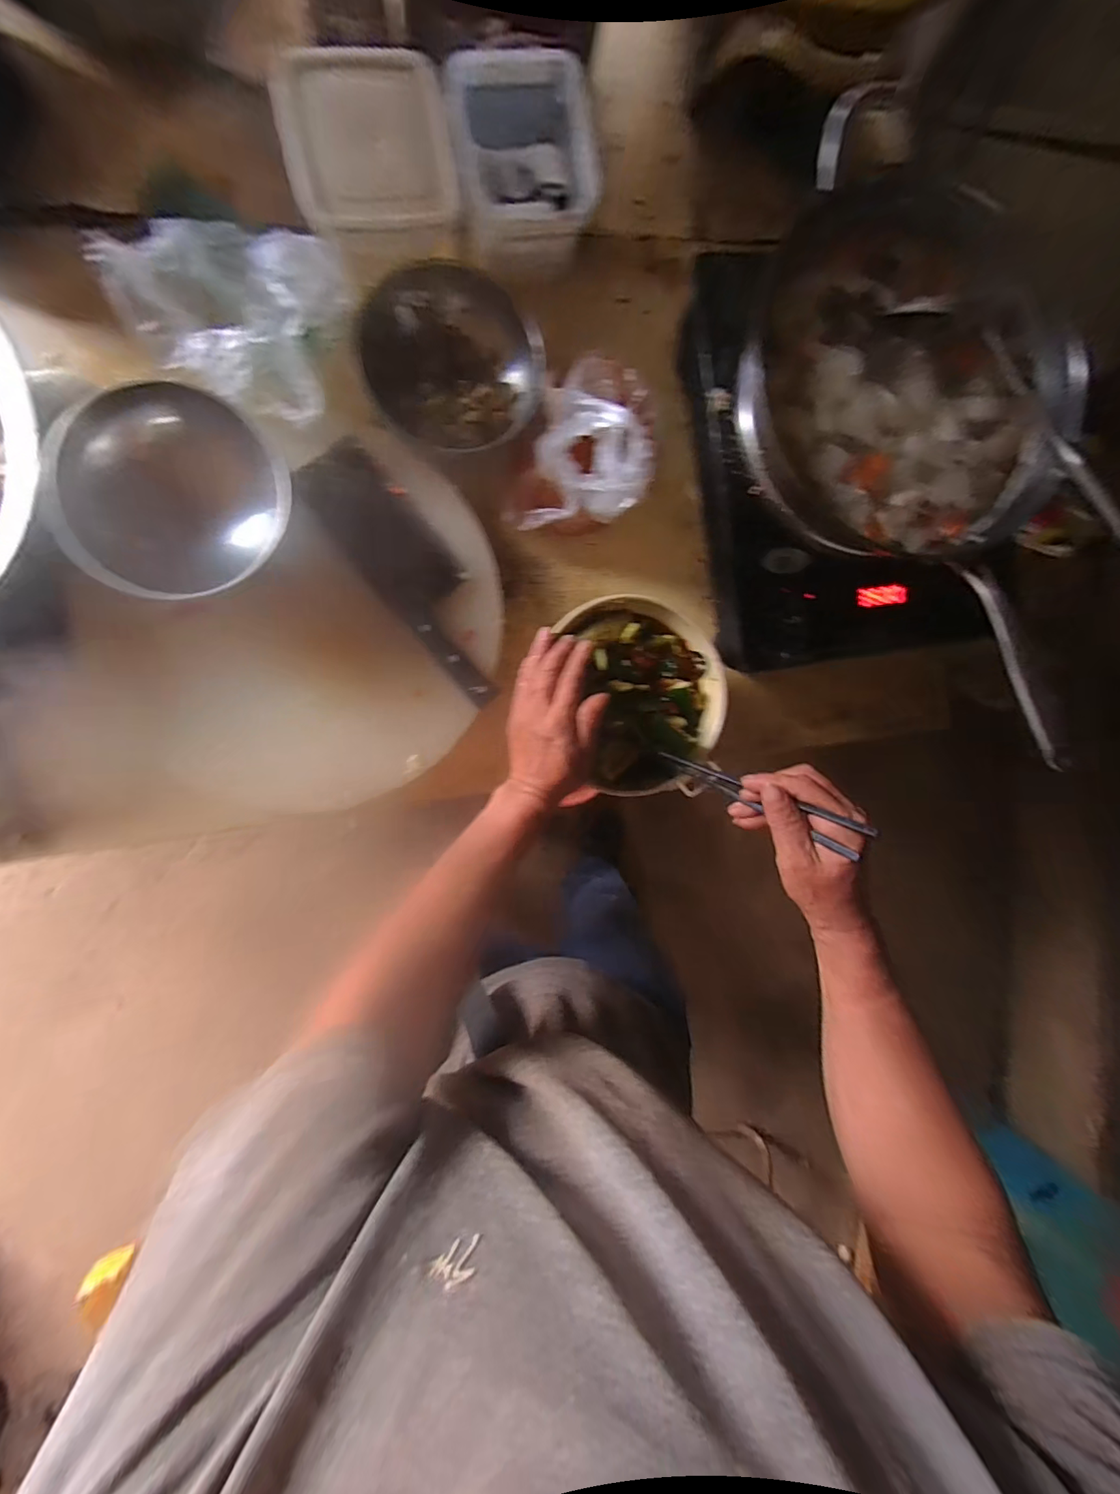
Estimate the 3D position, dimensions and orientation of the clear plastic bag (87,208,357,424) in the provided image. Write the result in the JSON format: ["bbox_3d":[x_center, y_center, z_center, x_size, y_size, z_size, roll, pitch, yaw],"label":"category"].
[{"bbox_3d":[-0.290,-0.393,0.443,0.176,0.051,0.155,17,90,-10],"label":"clear plastic bag"}]

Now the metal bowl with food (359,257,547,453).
[{"bbox_3d":[-0.104,-0.377,0.488,0.158,0.056,0.149,-1,93,-9],"label":"metal bowl with food"}]

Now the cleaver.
[{"bbox_3d":[-0.138,-0.165,0.494,0.078,0.014,0.262,-40,95,-3],"label":"cleaver"}]

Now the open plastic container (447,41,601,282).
[{"bbox_3d":[-0.038,-0.534,0.465,0.125,0.084,0.139,-3,94,-9],"label":"open plastic container"}]

